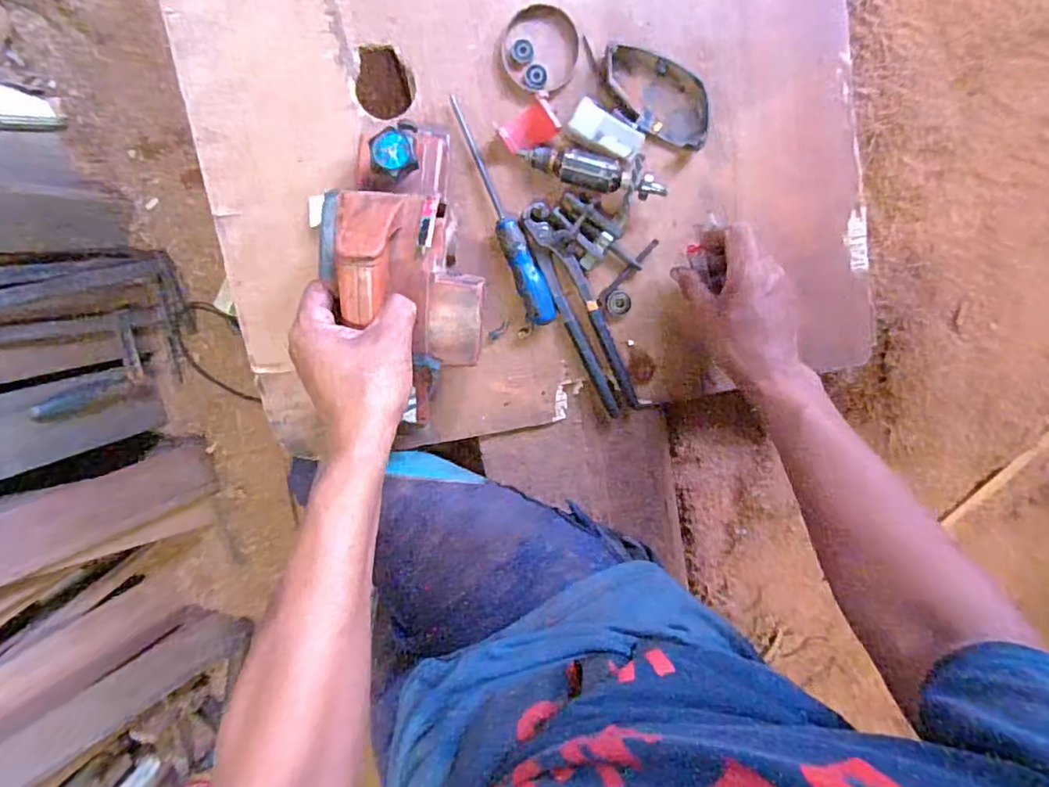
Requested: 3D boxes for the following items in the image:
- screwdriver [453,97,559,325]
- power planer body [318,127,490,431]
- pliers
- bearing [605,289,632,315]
[{"bbox_3d":[-0.020,-0.172,0.553,0.027,0.025,0.222,-21,98,5],"label":"screwdriver"},{"bbox_3d":[-0.097,-0.113,0.471,0.099,0.153,0.211,-16,99,4],"label":"power planer body"},{"bbox_3d":[0.059,-0.080,0.573,0.045,0.019,0.220,-25,104,-9],"label":"pliers"},{"bbox_3d":[0.094,-0.091,0.578,0.025,0.004,0.023,7,100,0],"label":"bearing"}]

